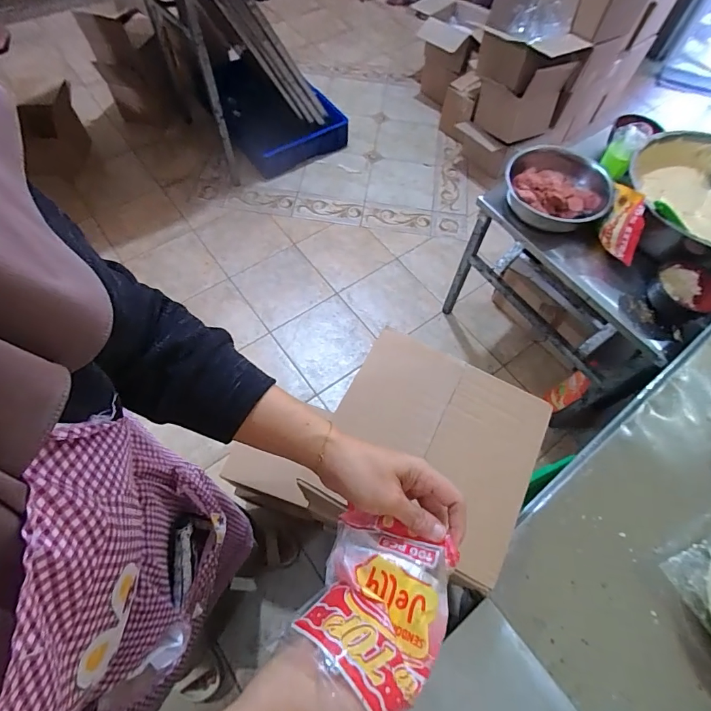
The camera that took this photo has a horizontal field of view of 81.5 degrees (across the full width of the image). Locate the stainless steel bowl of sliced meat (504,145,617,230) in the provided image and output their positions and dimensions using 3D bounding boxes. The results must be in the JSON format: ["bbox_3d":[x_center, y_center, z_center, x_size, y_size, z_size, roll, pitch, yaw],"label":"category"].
[{"bbox_3d":[0.501,-0.420,1.046,0.256,0.082,0.240,1,63,-2],"label":"stainless steel bowl of sliced meat"}]

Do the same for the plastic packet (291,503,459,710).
[{"bbox_3d":[0.014,0.193,0.314,0.098,0.045,0.115,11,39,20],"label":"plastic packet"}]

